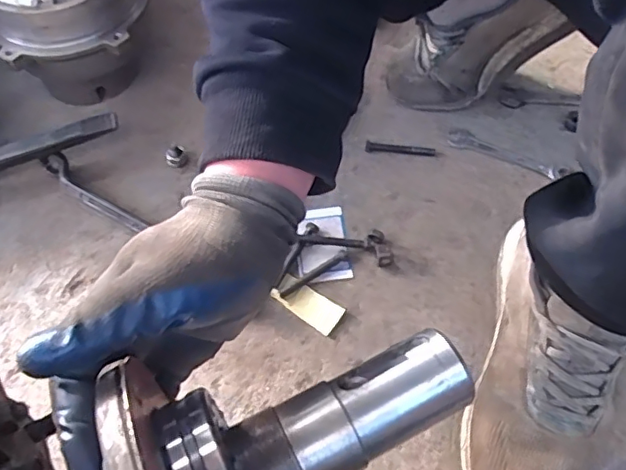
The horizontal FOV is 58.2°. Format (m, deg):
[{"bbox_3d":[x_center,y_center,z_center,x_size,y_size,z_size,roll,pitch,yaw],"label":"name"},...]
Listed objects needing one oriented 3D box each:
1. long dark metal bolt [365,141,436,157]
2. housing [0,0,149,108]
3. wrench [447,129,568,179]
[{"bbox_3d":[0.105,-0.104,0.679,0.083,0.008,0.012,6,60,6],"label":"long dark metal bolt"},{"bbox_3d":[-0.297,-0.278,0.716,0.203,0.161,0.199,-1,60,2],"label":"housing"},{"bbox_3d":[0.229,-0.095,0.672,0.139,0.010,0.030,26,65,17],"label":"wrench"}]

